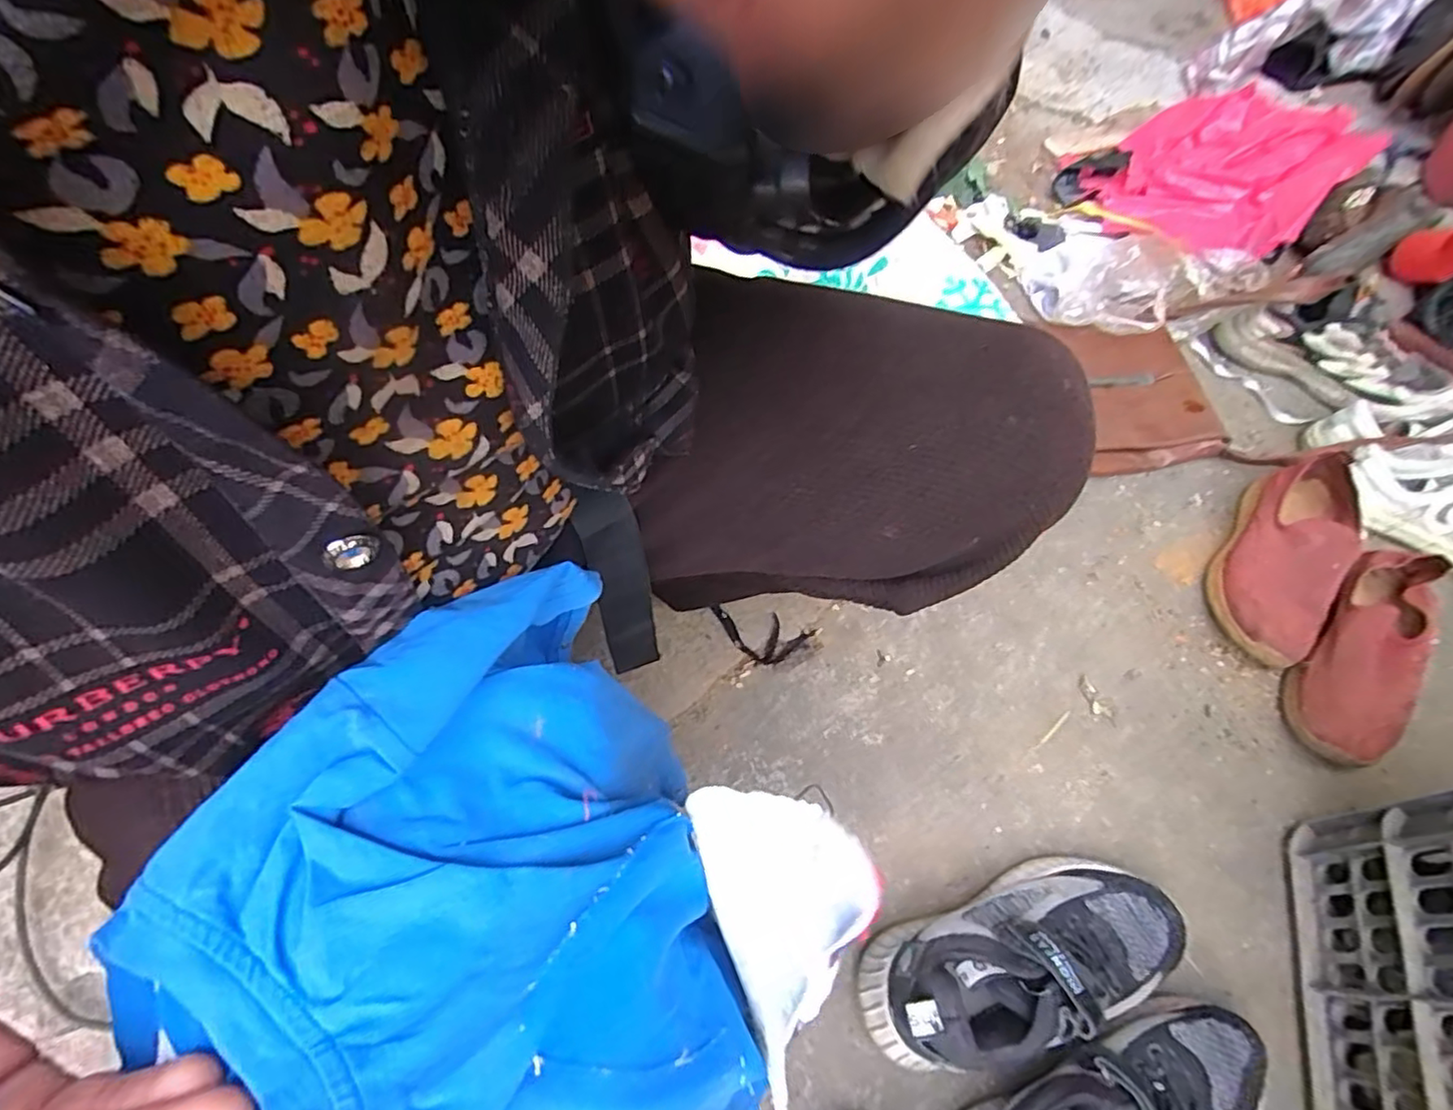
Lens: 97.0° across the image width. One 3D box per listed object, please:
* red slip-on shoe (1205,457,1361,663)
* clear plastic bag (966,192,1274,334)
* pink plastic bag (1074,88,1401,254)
[{"bbox_3d":[0.521,-0.003,0.604,0.081,0.077,0.228,30,64,16],"label":"red slip-on shoe"},{"bbox_3d":[0.485,-0.380,0.806,0.207,0.093,0.280,-19,62,-12],"label":"clear plastic bag"},{"bbox_3d":[0.655,-0.508,0.853,0.318,0.095,0.255,-37,66,-22],"label":"pink plastic bag"}]

